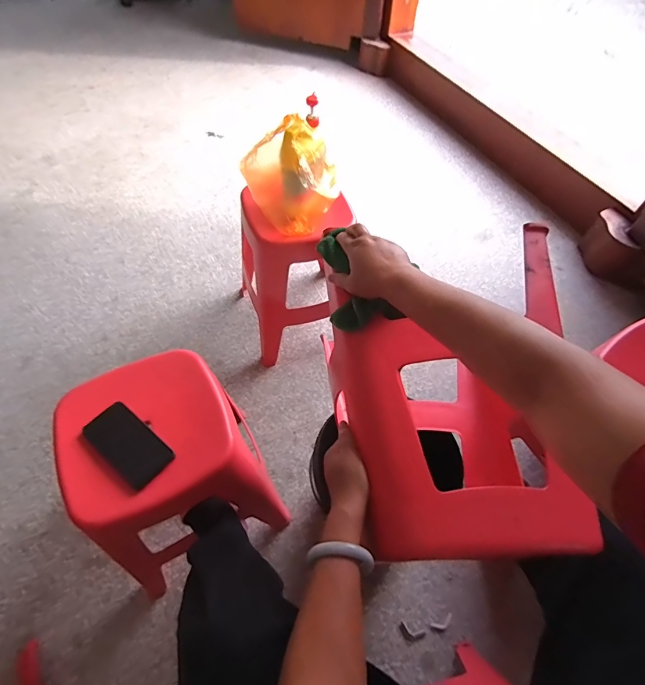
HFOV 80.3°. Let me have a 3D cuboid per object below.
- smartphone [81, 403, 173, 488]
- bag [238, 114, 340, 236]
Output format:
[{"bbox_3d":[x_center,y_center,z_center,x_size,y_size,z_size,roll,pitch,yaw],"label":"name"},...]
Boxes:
[{"bbox_3d":[-0.339,0.175,0.668,0.161,0.008,0.079,35,61,18],"label":"smartphone"},{"bbox_3d":[-0.066,-0.404,0.941,0.236,0.220,0.140,-11,56,-10],"label":"bag"}]

